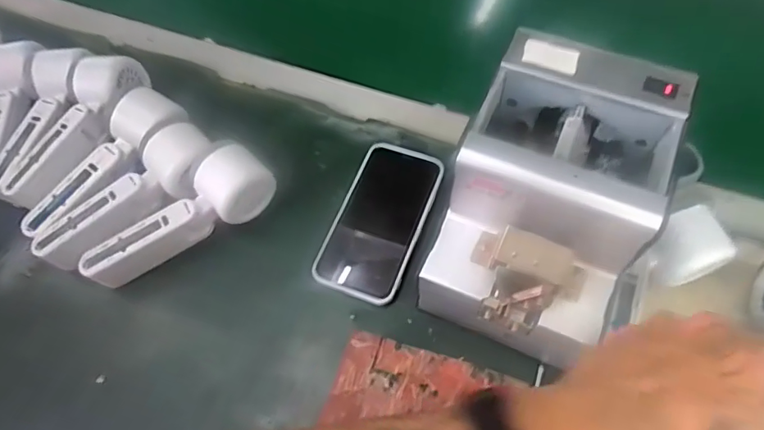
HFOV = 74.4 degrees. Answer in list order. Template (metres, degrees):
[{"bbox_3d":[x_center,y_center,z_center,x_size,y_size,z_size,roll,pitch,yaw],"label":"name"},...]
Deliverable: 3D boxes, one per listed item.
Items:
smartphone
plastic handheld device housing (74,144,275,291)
[{"bbox_3d":[-0.001,0.003,0.446,0.074,0.009,0.145,19,71,12],"label":"smartphone"},{"bbox_3d":[-0.170,0.004,0.428,0.165,0.052,0.055,-39,66,-16],"label":"plastic handheld device housing"}]

